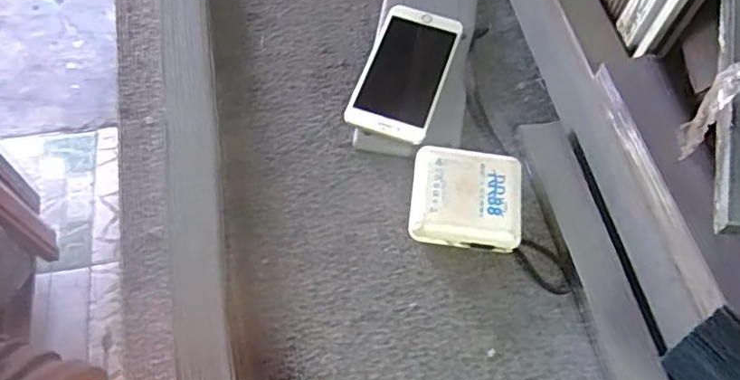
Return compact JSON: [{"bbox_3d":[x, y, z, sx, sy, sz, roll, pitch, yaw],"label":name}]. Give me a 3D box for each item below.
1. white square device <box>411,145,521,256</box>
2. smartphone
[{"bbox_3d":[0.082,0.008,0.513,0.092,0.035,0.086,8,62,2],"label":"white square device"},{"bbox_3d":[0.035,-0.118,0.581,0.079,0.011,0.155,14,60,14],"label":"smartphone"}]

